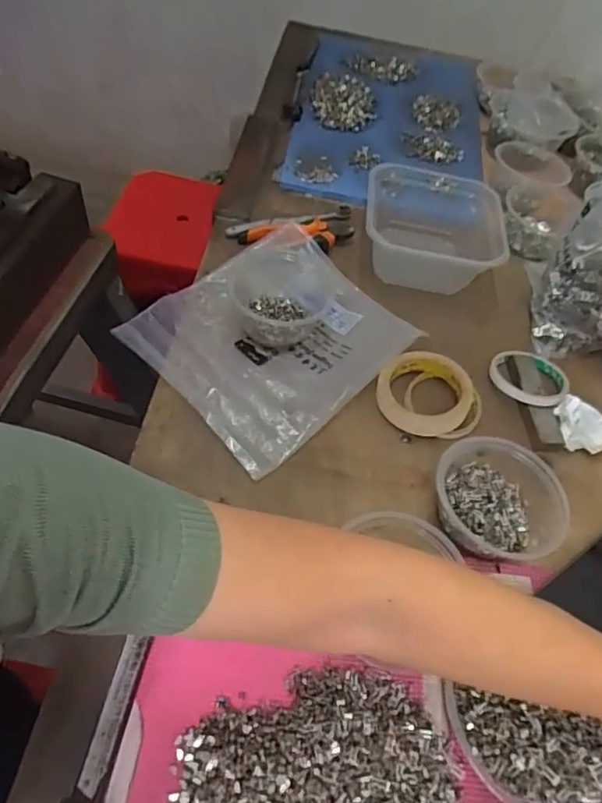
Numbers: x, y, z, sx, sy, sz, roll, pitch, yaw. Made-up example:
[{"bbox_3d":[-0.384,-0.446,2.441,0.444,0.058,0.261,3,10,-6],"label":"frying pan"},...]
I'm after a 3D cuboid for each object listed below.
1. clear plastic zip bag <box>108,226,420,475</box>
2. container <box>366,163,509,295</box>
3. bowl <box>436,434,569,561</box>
[{"bbox_3d":[-0.030,-0.079,0.608,0.258,0.034,0.232,-36,68,-29],"label":"clear plastic zip bag"},{"bbox_3d":[0.176,-0.217,0.704,0.180,0.077,0.170,8,54,-4],"label":"container"},{"bbox_3d":[0.179,0.092,0.503,0.115,0.052,0.116,5,55,-7],"label":"bowl"}]

